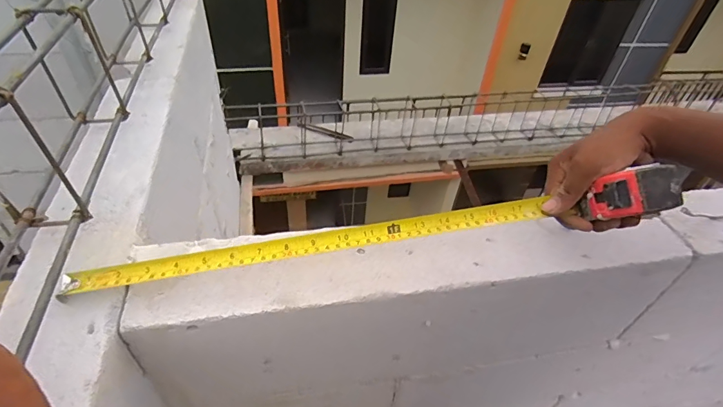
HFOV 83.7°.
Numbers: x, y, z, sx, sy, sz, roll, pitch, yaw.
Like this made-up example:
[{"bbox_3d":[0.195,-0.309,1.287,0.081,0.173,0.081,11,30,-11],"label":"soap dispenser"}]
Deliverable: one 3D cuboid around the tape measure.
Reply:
[{"bbox_3d":[0.009,0.029,0.374,0.545,0.058,0.061,-9,44,1],"label":"tape measure"}]

